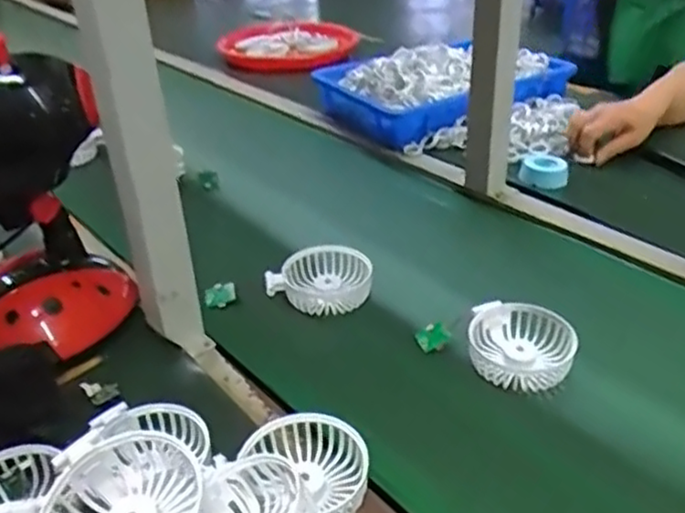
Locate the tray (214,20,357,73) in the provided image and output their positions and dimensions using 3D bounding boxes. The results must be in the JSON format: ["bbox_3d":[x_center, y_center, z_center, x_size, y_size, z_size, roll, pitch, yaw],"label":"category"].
[{"bbox_3d":[-0.121,-0.461,1.480,0.288,0.055,0.245,-7,33,-7],"label":"tray"}]

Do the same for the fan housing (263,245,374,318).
[{"bbox_3d":[-0.014,0.023,0.694,0.086,0.029,0.099,17,37,27],"label":"fan housing"}]

